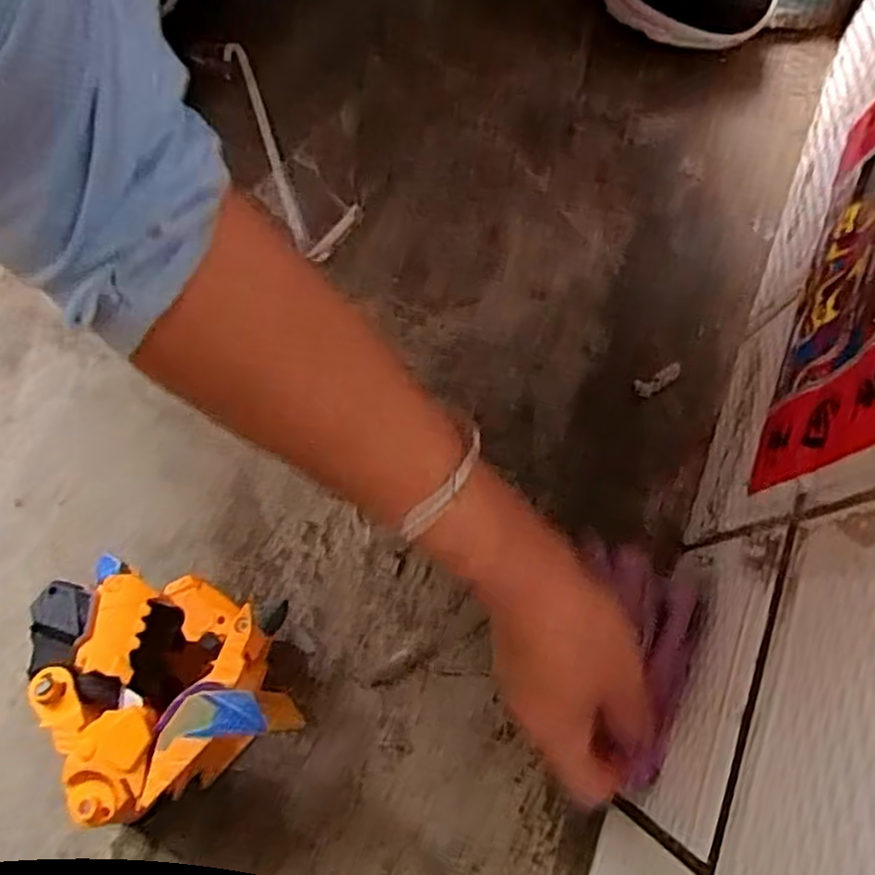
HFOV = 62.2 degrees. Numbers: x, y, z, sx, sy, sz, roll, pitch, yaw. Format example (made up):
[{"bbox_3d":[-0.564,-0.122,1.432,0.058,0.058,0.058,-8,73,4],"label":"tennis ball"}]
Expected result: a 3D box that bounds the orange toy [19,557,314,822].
[{"bbox_3d":[-0.138,0.117,0.371,0.118,0.078,0.118,0,76,-1],"label":"orange toy"}]

